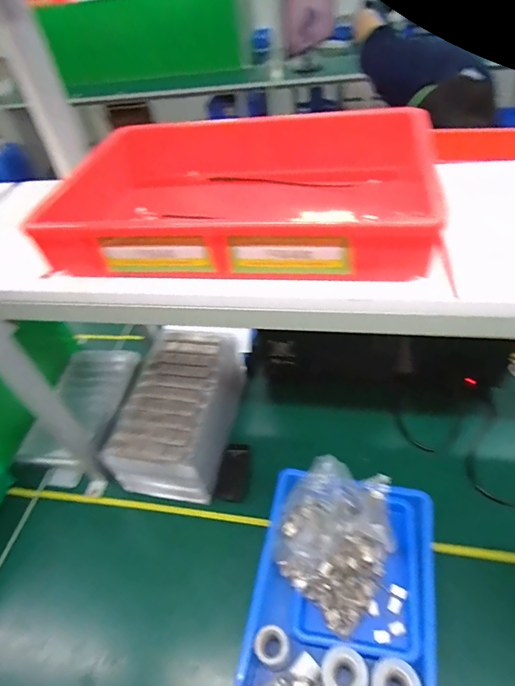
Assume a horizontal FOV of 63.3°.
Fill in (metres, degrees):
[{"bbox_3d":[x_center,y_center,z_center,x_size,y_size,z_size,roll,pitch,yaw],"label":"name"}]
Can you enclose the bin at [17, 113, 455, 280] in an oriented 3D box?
[{"bbox_3d":[-0.024,-0.187,0.526,0.429,0.093,0.304,4,44,8],"label":"bin"}]

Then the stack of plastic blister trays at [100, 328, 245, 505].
[{"bbox_3d":[-0.144,0.140,0.823,0.173,0.169,0.287,6,44,11],"label":"stack of plastic blister trays"}]

